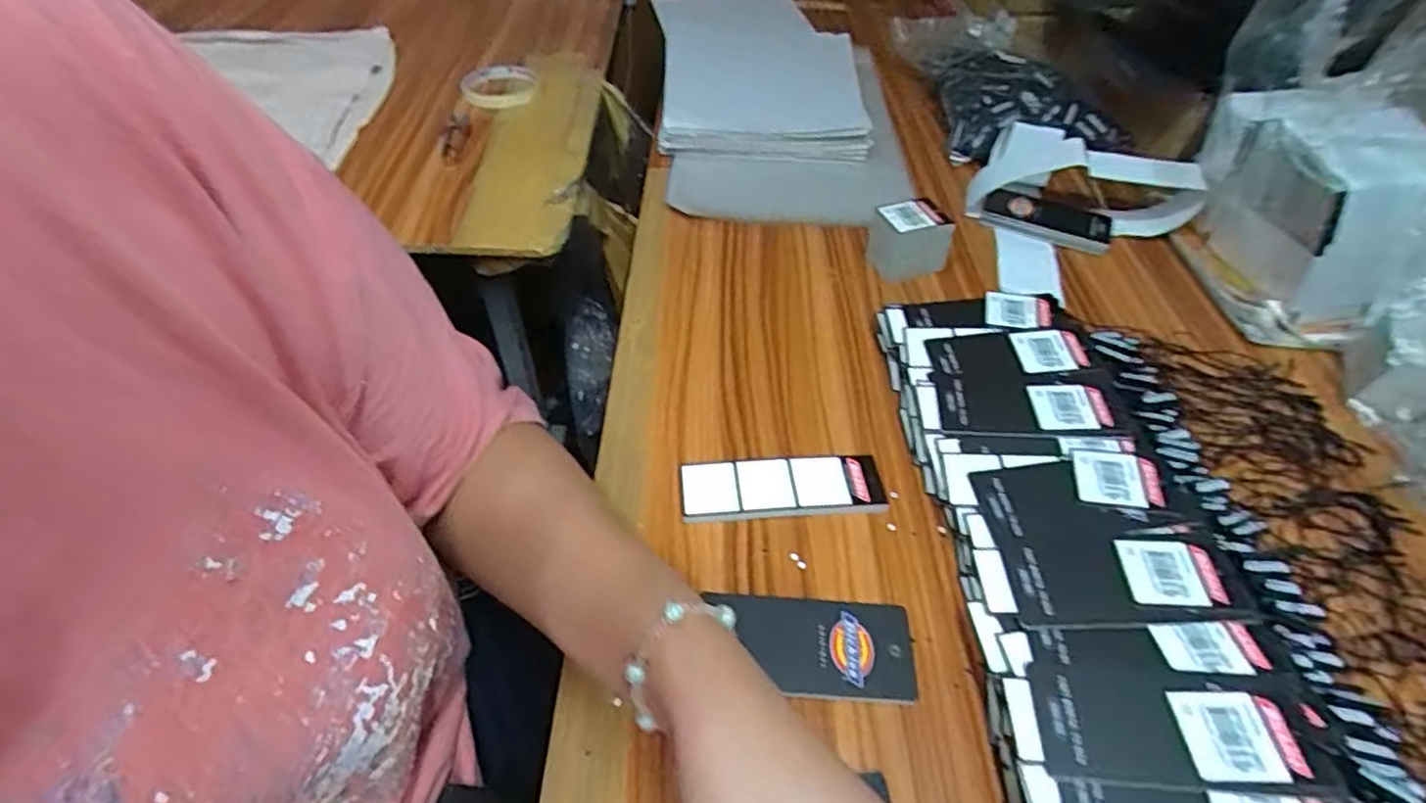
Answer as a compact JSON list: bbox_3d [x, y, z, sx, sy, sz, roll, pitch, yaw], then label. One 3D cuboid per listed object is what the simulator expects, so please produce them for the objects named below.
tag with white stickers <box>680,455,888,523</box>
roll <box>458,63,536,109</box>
[{"bbox_3d":[0.041,0.052,0.398,0.118,0.010,0.038,-2,47,-4],"label":"tag with white stickers"},{"bbox_3d":[-0.239,-0.354,0.755,0.080,0.018,0.082,-5,48,-8],"label":"roll"}]

